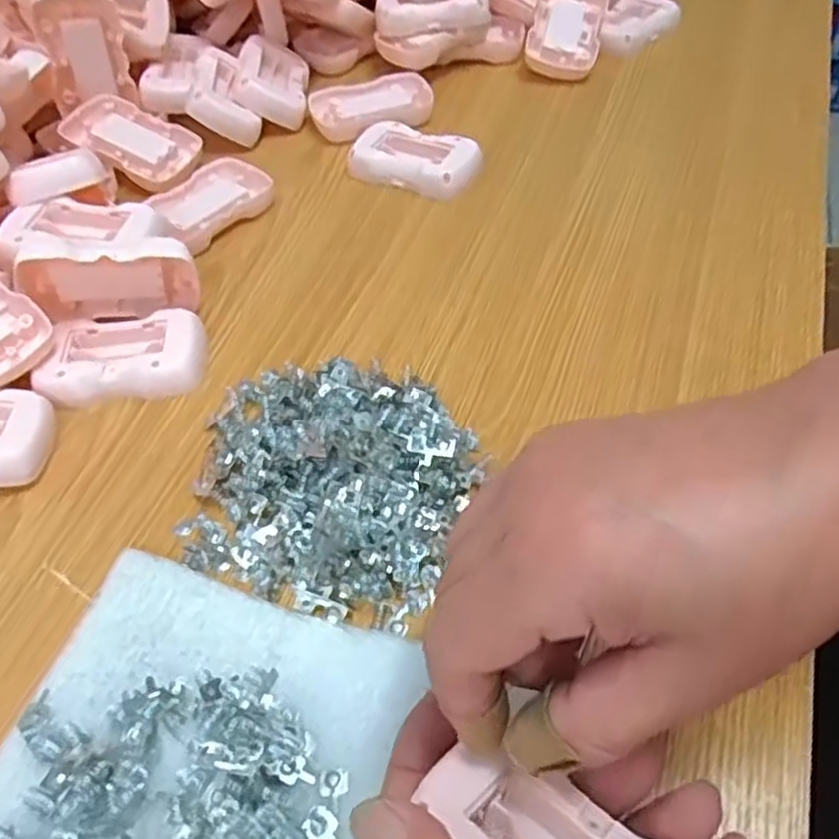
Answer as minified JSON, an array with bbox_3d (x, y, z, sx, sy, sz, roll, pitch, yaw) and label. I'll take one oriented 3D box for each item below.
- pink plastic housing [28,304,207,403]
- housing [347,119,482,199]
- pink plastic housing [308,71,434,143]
[{"bbox_3d":[-0.155,-0.033,0.393,0.079,0.019,0.048,-5,48,-1],"label":"pink plastic housing"},{"bbox_3d":[-0.002,-0.173,0.500,0.083,0.021,0.048,20,53,20],"label":"housing"},{"bbox_3d":[-0.035,-0.229,0.547,0.085,0.018,0.047,-14,49,-8],"label":"pink plastic housing"}]

